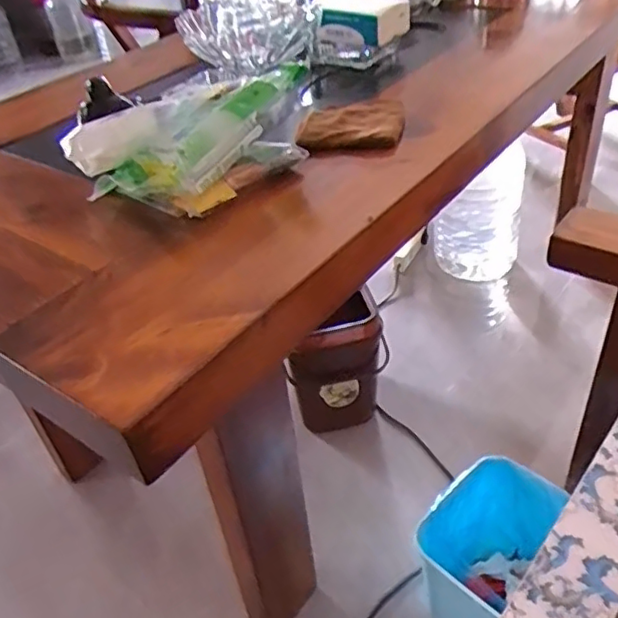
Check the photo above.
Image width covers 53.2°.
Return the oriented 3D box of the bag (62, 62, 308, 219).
[{"bbox_3d":[-0.140,-0.203,0.719,0.240,0.087,0.174,-33,45,-29],"label":"bag"}]

